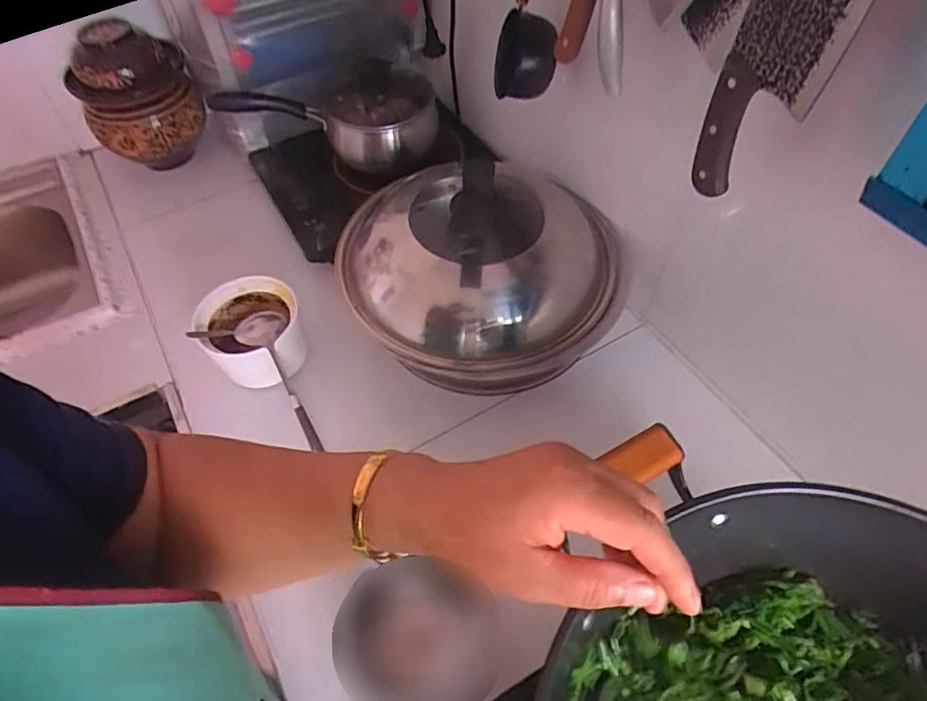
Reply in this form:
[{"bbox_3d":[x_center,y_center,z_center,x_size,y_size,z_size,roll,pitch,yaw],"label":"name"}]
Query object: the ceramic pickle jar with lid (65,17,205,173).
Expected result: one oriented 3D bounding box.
[{"bbox_3d":[-0.560,-0.434,1.002,0.184,0.219,0.185,-1,54,2],"label":"ceramic pickle jar with lid"}]

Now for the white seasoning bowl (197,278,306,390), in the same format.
[{"bbox_3d":[-0.276,-0.020,0.740,0.124,0.073,0.133,-1,54,2],"label":"white seasoning bowl"}]

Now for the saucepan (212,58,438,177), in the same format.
[{"bbox_3d":[-0.217,-0.372,0.936,0.352,0.118,0.166,-2,54,1],"label":"saucepan"}]

